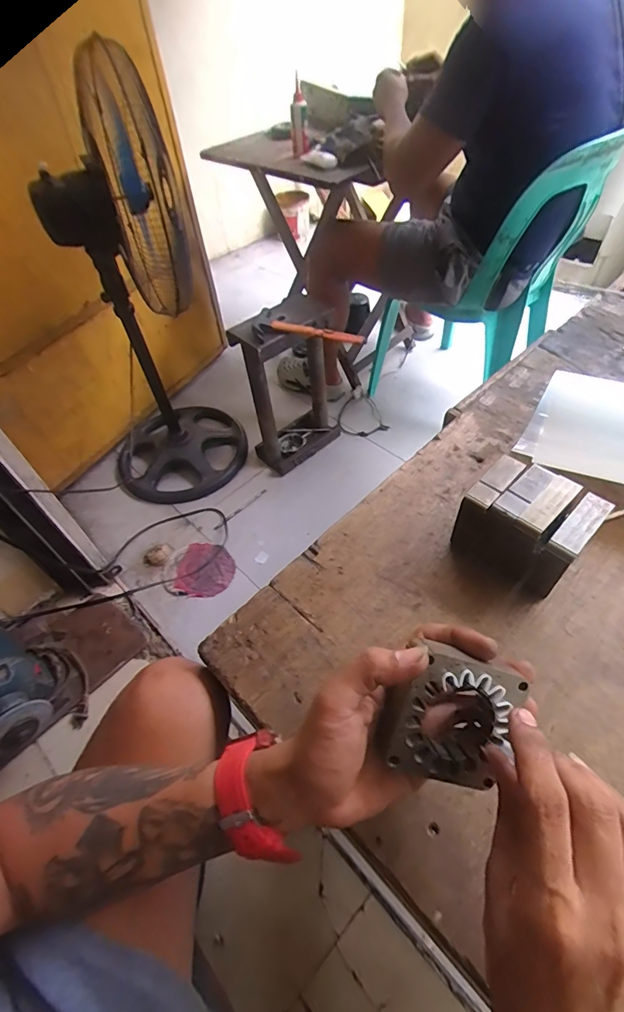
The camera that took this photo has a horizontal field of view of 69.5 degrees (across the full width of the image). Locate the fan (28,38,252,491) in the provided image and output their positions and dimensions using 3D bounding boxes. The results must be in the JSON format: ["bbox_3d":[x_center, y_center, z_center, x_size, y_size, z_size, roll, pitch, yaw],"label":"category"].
[{"bbox_3d":[-0.464,-0.459,1.171,0.424,0.946,0.503,-15,52,-6],"label":"fan"}]

